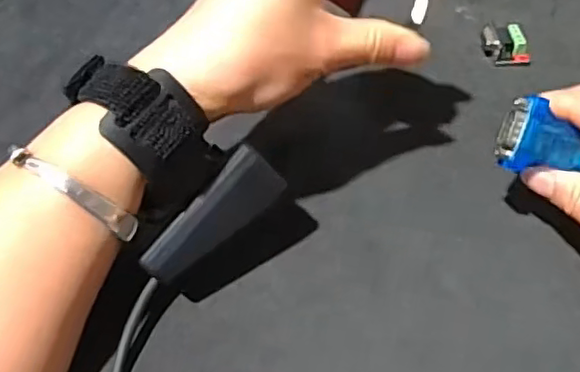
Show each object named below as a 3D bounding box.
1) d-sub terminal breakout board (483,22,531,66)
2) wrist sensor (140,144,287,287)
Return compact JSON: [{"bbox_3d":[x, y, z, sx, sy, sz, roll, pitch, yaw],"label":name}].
[{"bbox_3d":[0.145,-0.095,0.416,0.029,0.015,0.026,-4,51,-8],"label":"d-sub terminal breakout board"},{"bbox_3d":[-0.033,0.014,0.267,0.067,0.022,0.015,-44,62,-9],"label":"wrist sensor"}]

